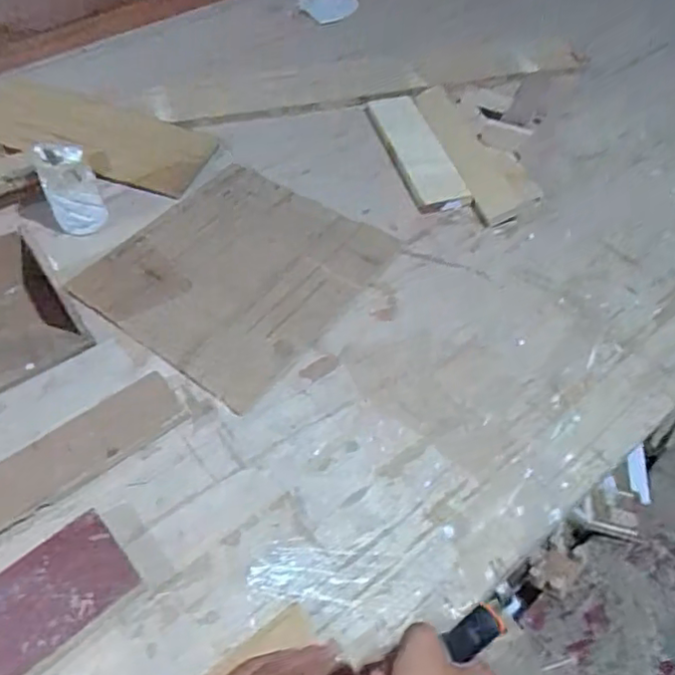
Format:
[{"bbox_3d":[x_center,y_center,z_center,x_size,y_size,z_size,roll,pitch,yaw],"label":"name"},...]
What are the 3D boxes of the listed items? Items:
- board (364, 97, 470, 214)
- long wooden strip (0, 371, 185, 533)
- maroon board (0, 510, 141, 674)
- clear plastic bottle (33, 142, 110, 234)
[{"bbox_3d":[0.115,-0.281,0.915,0.081,0.018,0.252,-14,50,-11],"label":"board"},{"bbox_3d":[-0.314,0.146,0.590,0.343,0.018,0.066,-33,56,-24],"label":"long wooden strip"},{"bbox_3d":[-0.268,0.239,0.514,0.186,0.025,0.089,-35,57,-25],"label":"maroon board"},{"bbox_3d":[-0.345,-0.192,0.792,0.065,0.110,0.054,-24,56,-17],"label":"clear plastic bottle"}]

